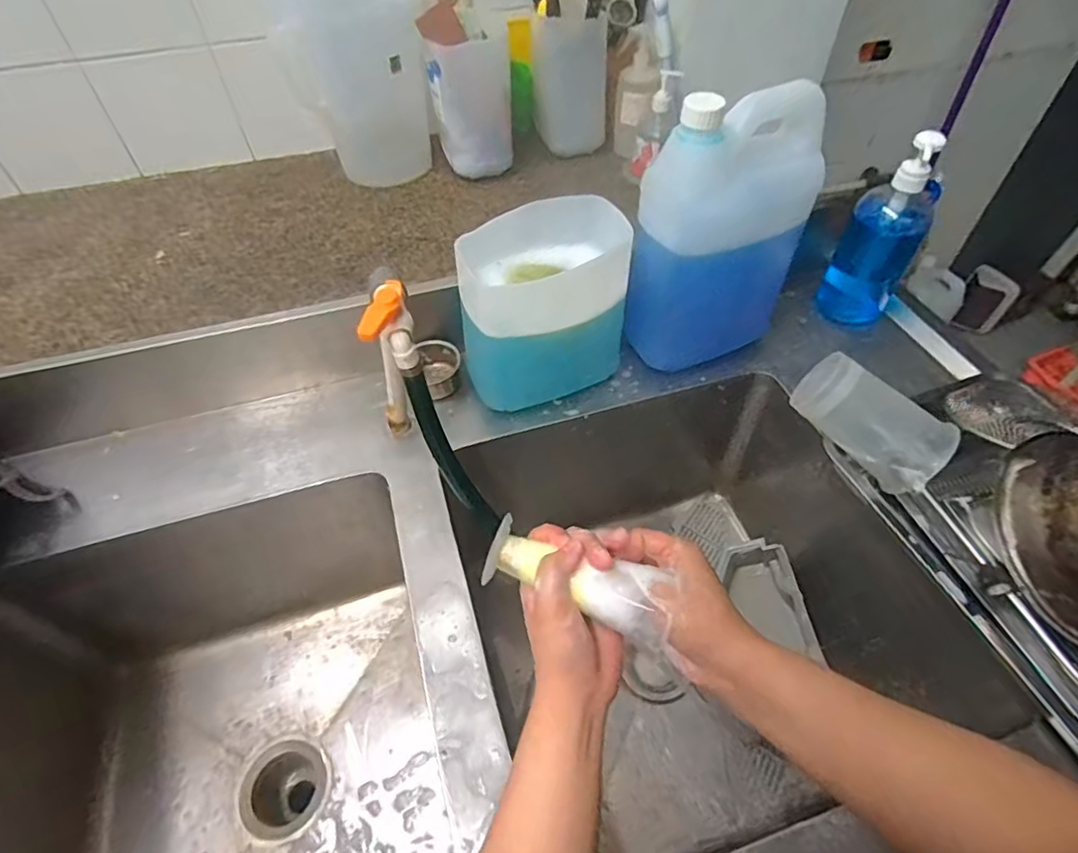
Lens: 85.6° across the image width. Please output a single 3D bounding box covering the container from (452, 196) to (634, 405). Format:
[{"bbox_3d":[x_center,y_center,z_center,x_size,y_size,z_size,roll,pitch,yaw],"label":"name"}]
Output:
[{"bbox_3d":[0.002,-0.147,0.686,0.187,0.186,0.123,-14,52,-10],"label":"container"}]

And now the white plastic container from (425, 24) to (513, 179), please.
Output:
[{"bbox_3d":[-0.112,-0.552,1.003,0.130,0.207,0.105,-6,51,-4],"label":"white plastic container"}]

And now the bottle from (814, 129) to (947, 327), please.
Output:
[{"bbox_3d":[0.452,-0.258,0.756,0.090,0.256,0.082,27,56,21],"label":"bottle"}]

